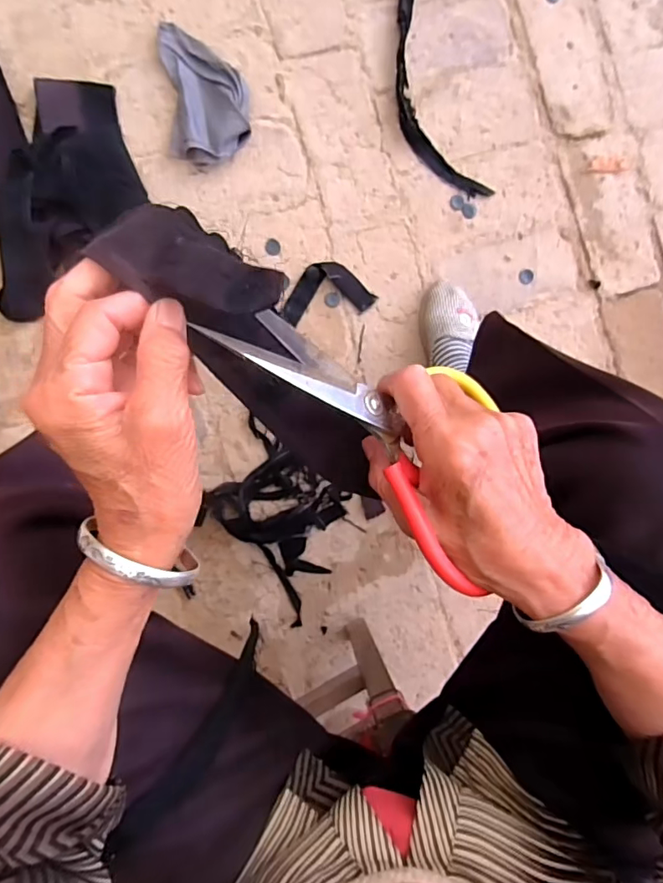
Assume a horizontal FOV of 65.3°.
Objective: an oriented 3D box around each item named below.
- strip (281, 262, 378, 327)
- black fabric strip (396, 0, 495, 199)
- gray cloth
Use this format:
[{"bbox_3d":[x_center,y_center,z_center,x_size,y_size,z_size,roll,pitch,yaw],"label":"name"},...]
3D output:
[{"bbox_3d":[-0.006,-0.216,0.739,0.132,0.019,0.074,-12,94,-5],"label":"strip"},{"bbox_3d":[0.125,-0.535,0.735,0.102,0.021,0.390,-20,95,-5],"label":"black fabric strip"},{"bbox_3d":[-0.168,-0.470,0.695,0.107,0.034,0.173,-7,94,-6],"label":"gray cloth"}]

